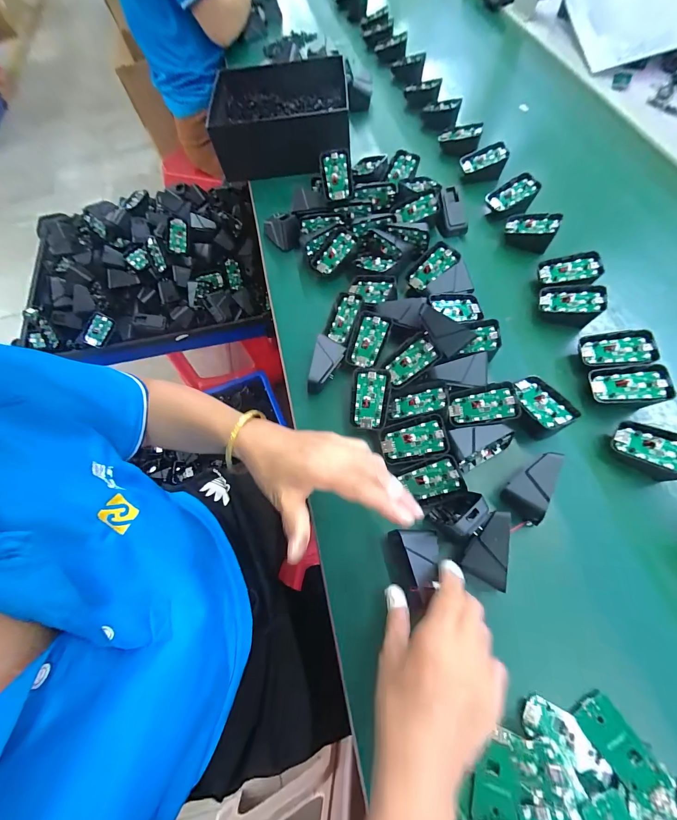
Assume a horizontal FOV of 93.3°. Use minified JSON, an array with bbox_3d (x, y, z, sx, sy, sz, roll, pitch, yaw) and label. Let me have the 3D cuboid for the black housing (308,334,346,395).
[{"bbox_3d":[-0.019,-0.054,0.389,0.033,0.026,0.068,19,83,11],"label":"black housing"}]

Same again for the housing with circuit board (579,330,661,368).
[{"bbox_3d":[0.327,-0.067,0.384,0.068,0.045,0.043,6,68,6],"label":"housing with circuit board"}]

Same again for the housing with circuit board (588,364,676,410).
[{"bbox_3d":[0.325,-0.026,0.364,0.066,0.043,0.043,7,68,6],"label":"housing with circuit board"}]

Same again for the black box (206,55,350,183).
[{"bbox_3d":[-0.102,-0.541,0.592,0.227,0.088,0.211,-4,67,1],"label":"black box"}]

